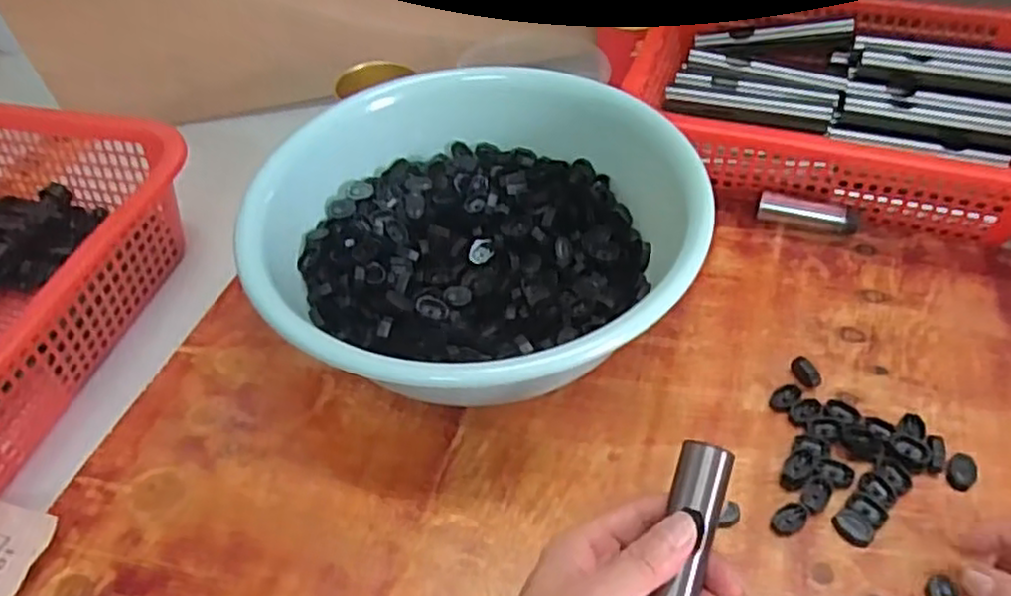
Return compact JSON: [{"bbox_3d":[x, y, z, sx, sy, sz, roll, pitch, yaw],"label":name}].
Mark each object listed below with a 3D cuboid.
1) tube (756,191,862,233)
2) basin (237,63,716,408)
[{"bbox_3d":[0.235,-0.067,0.562,0.072,0.020,0.015,18,53,20],"label":"tube"},{"bbox_3d":[-0.019,-0.044,0.510,0.295,0.096,0.281,-11,48,-4],"label":"basin"}]

